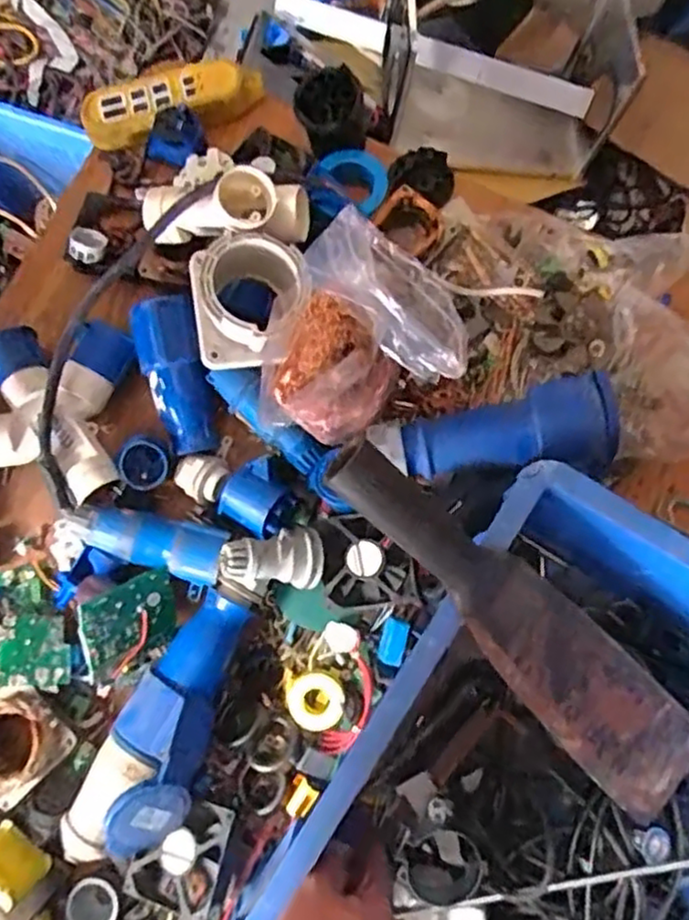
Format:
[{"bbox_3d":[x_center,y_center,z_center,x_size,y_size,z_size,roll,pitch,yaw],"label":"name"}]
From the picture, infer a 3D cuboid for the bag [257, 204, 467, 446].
[{"bbox_3d":[0.014,-0.080,0.533,0.140,0.138,0.145,34,81,7],"label":"bag"}]

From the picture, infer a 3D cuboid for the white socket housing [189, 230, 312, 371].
[{"bbox_3d":[-0.084,-0.138,0.603,0.109,0.080,0.103,-1,79,1],"label":"white socket housing"}]

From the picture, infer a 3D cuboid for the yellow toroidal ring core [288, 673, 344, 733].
[{"bbox_3d":[-0.024,0.206,0.581,0.048,0.015,0.046,0,79,1],"label":"yellow toroidal ring core"}]

